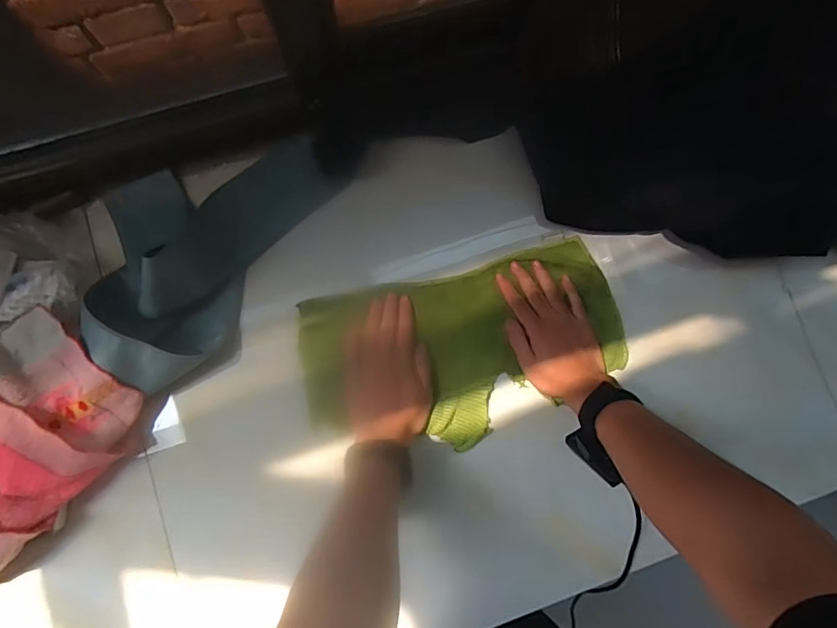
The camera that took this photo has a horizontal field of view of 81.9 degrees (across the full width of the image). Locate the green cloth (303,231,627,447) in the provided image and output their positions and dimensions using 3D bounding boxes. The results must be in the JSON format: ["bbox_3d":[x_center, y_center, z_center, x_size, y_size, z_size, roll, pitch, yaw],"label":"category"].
[{"bbox_3d":[0.057,0.044,0.571,0.379,0.012,0.199,-13,86,-6],"label":"green cloth"}]

